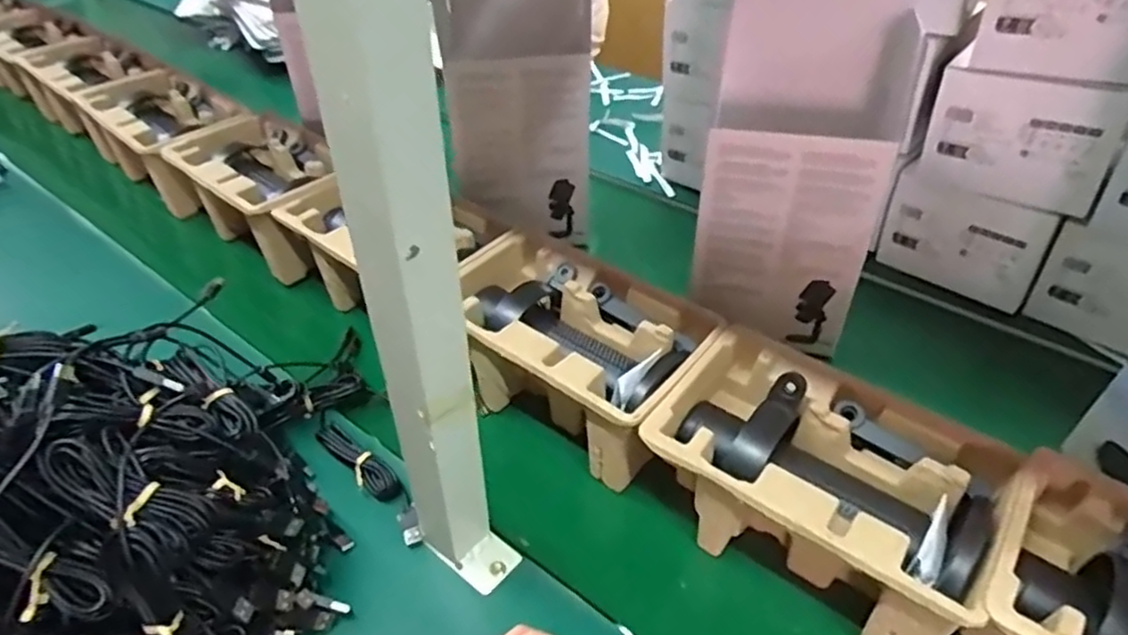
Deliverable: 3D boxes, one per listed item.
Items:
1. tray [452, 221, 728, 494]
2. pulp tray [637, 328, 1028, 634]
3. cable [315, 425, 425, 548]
[{"bbox_3d":[0.003,0.033,0.605,0.227,0.105,0.143,25,48,27],"label":"tray"},{"bbox_3d":[0.182,0.121,0.495,0.216,0.100,0.144,26,49,28],"label":"pulp tray"},{"bbox_3d":[-0.153,0.131,0.553,0.132,0.020,0.027,32,52,33],"label":"cable"}]

